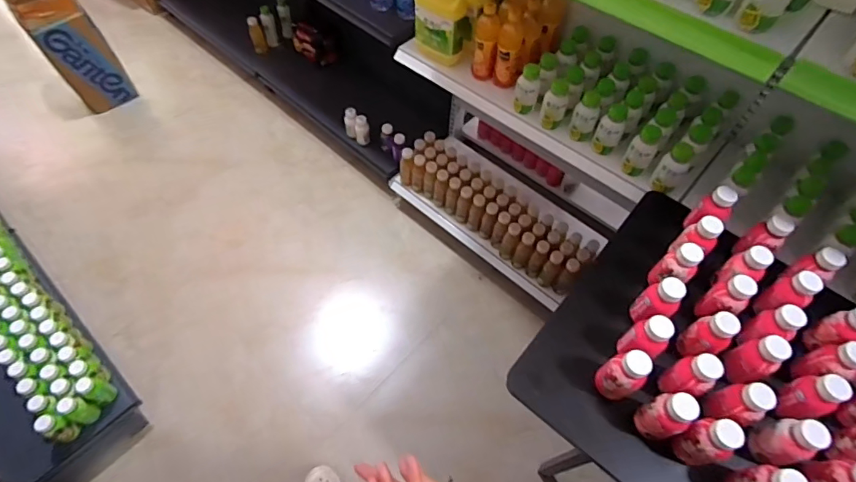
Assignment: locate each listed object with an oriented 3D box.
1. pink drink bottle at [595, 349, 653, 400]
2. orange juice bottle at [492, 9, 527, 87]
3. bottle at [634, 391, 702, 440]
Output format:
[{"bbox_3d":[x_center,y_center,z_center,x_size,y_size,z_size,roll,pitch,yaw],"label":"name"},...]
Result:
[{"bbox_3d":[0.321,0.219,0.760,0.055,0.108,0.063,-26,62,-17],"label":"pink drink bottle"},{"bbox_3d":[0.220,-0.510,1.230,0.072,0.192,0.074,13,58,6],"label":"orange juice bottle"},{"bbox_3d":[0.378,0.277,0.733,0.052,0.116,0.059,-21,61,-15],"label":"bottle"}]

